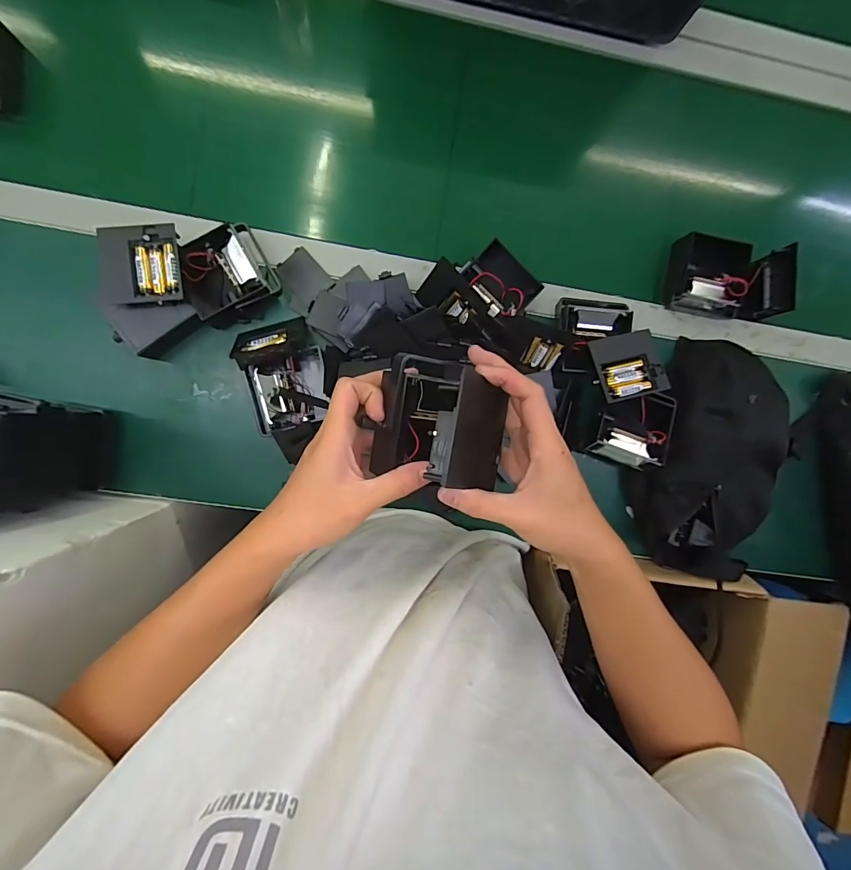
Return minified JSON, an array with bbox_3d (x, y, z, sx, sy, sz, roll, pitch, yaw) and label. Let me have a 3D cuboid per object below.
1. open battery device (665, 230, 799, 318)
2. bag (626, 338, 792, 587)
[{"bbox_3d":[0.383,-0.203,0.547,0.116,0.072,0.090,6,92,-6],"label":"open battery device"},{"bbox_3d":[0.369,0.033,0.540,0.177,0.077,0.295,14,91,-6],"label":"bag"}]

